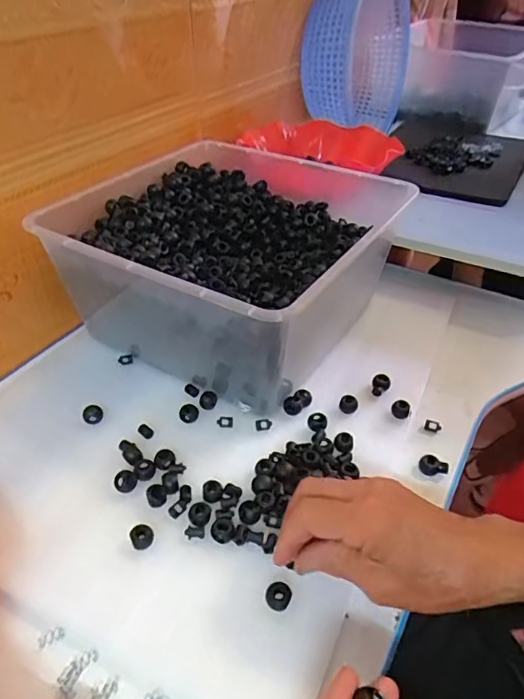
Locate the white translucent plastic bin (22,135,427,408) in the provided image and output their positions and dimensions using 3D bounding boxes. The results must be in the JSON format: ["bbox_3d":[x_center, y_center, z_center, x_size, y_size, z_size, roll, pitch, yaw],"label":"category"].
[{"bbox_3d":[-0.021,-0.109,0.569,0.291,0.139,0.335,23,45,25],"label":"white translucent plastic bin"}]

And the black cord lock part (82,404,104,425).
[{"bbox_3d":[-0.157,0.060,0.473,0.018,0.012,0.016,-15,44,-20],"label":"black cord lock part"}]

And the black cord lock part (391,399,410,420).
[{"bbox_3d":[0.131,0.056,0.482,0.017,0.018,0.014,18,43,16],"label":"black cord lock part"}]

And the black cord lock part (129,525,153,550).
[{"bbox_3d":[-0.090,0.141,0.382,0.017,0.010,0.017,0,40,0],"label":"black cord lock part"}]

